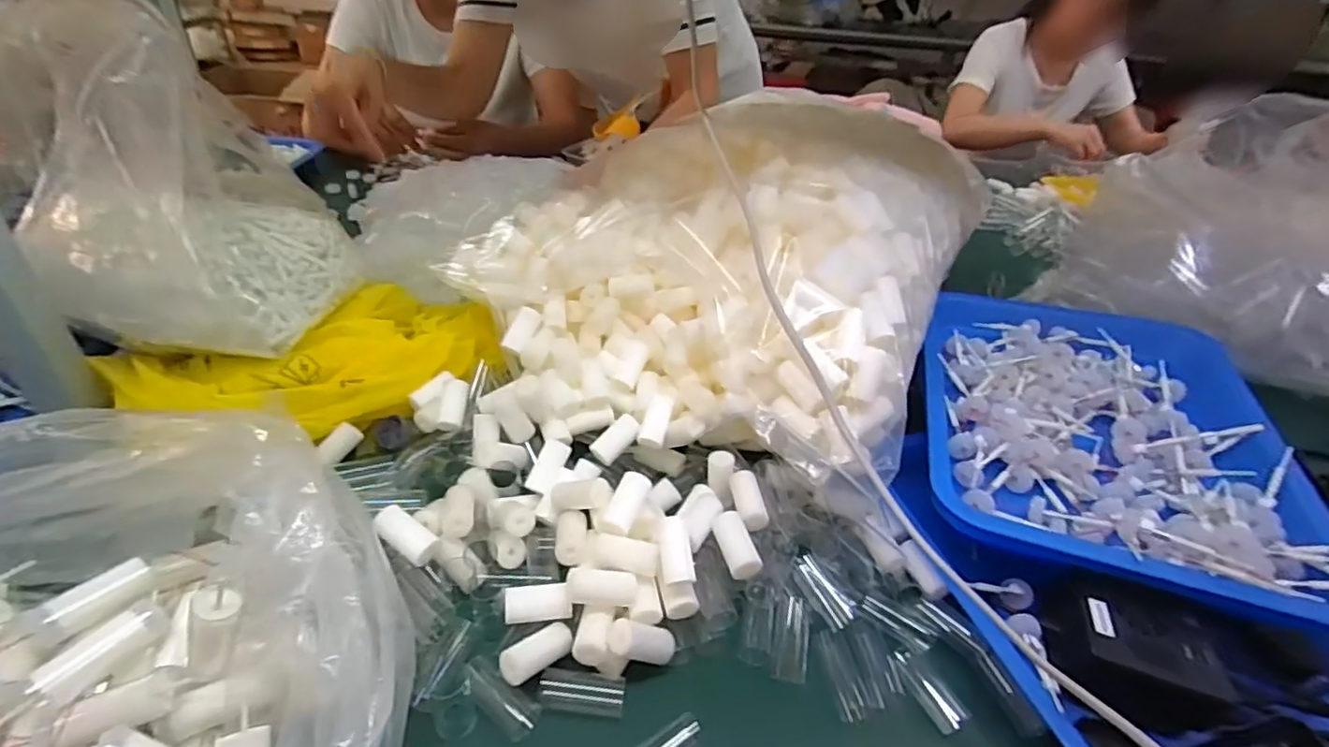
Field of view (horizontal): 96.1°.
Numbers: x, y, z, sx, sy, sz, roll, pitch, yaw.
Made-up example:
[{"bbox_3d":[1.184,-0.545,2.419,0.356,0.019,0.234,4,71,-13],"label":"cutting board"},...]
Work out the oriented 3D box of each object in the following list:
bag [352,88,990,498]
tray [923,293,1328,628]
[{"bbox_3d":[0.058,-0.122,0.576,0.408,0.172,0.467,18,38,15],"label":"bag"},{"bbox_3d":[0.352,0.026,0.496,0.266,0.060,0.337,14,37,10],"label":"tray"}]

